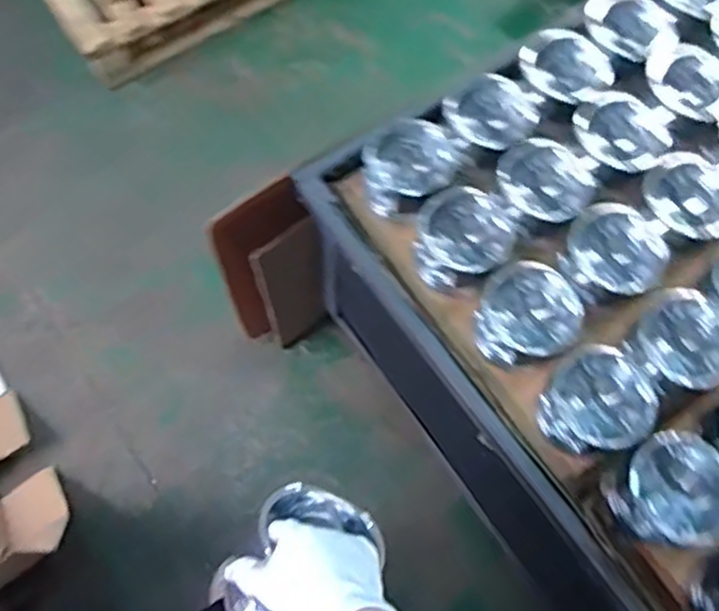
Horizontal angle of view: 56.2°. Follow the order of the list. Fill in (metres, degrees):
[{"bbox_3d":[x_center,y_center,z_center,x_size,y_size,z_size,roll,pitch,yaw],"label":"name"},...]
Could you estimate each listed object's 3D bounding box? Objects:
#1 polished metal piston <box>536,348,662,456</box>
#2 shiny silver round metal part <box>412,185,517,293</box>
[{"bbox_3d":[0.278,0.121,0.808,0.106,0.105,0.113,0,69,0],"label":"polished metal piston"},{"bbox_3d":[0.135,-0.085,0.885,0.120,0.098,0.116,0,69,0],"label":"shiny silver round metal part"}]

